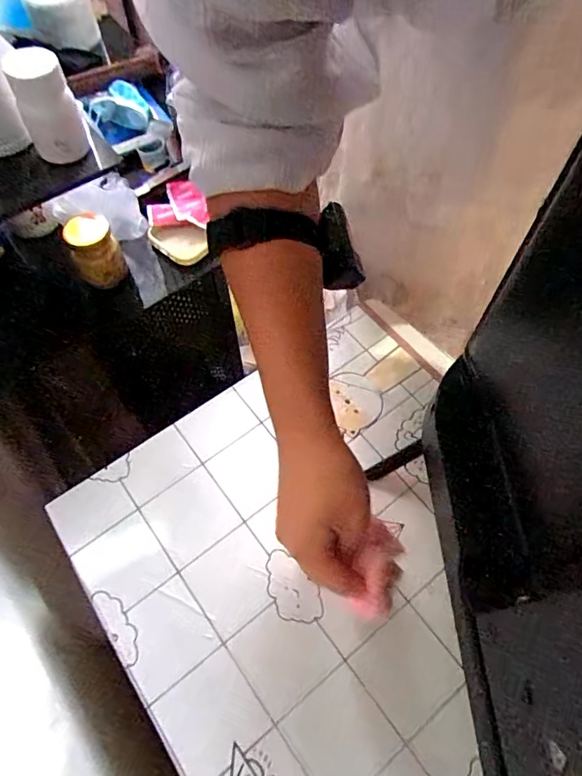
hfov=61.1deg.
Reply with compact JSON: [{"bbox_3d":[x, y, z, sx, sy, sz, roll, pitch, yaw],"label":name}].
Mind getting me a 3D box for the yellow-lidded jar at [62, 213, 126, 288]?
[{"bbox_3d":[-0.218,-0.150,0.554,0.048,0.074,0.050,1,63,-1],"label":"yellow-lidded jar"}]

